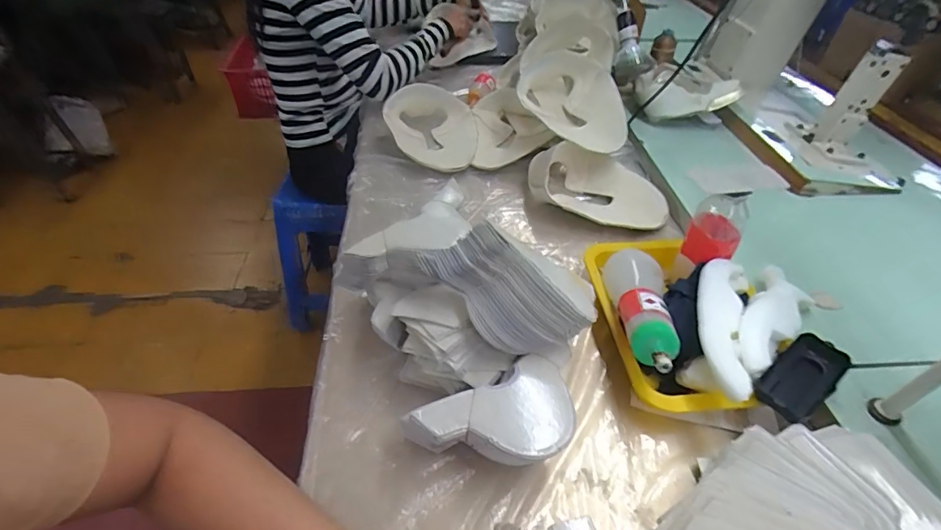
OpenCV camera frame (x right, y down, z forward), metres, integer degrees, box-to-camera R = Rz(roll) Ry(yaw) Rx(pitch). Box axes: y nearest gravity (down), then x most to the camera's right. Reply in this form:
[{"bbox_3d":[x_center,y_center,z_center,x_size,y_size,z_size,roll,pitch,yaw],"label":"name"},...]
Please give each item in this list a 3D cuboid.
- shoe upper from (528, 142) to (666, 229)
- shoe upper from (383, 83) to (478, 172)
[{"bbox_3d":[0.214,-0.133,0.776,0.232,0.069,0.161,24,47,21],"label":"shoe upper"},{"bbox_3d":[-0.076,-0.273,0.901,0.173,0.072,0.235,-5,44,-6],"label":"shoe upper"}]

